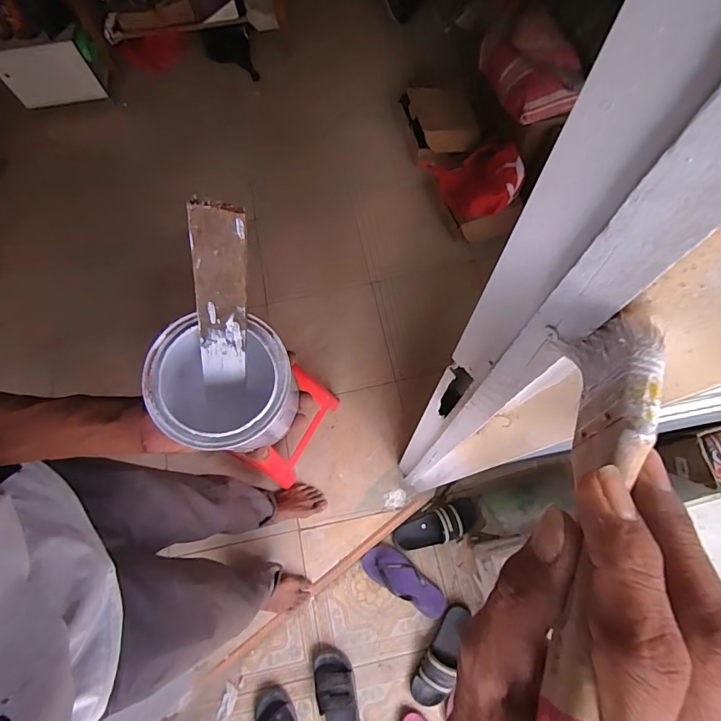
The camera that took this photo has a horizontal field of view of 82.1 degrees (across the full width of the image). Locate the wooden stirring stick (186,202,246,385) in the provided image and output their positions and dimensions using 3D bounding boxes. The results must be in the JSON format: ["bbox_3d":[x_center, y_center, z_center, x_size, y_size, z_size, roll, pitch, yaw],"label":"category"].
[{"bbox_3d":[-0.100,-0.036,0.296,0.035,0.155,0.004,10,43,-7],"label":"wooden stirring stick"}]

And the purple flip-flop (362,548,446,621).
[{"bbox_3d":[0.130,0.647,1.225,0.262,0.054,0.102,30,74,16],"label":"purple flip-flop"}]

